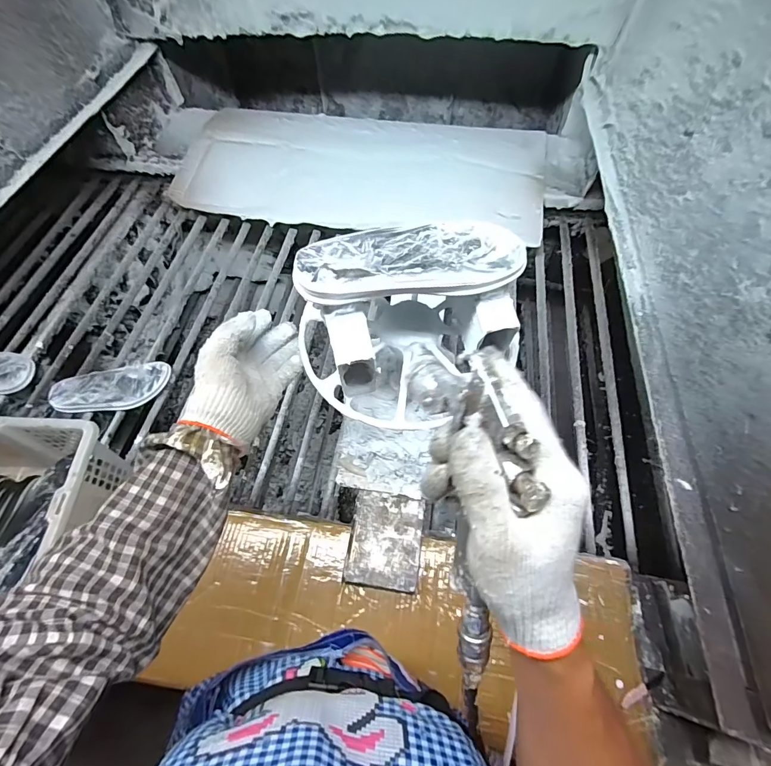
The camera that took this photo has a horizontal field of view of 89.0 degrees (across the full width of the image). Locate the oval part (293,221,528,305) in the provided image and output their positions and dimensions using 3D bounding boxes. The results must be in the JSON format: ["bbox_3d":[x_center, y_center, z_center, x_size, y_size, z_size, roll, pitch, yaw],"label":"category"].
[{"bbox_3d":[0.024,-0.134,0.404,0.225,0.034,0.087,-4,61,-1],"label":"oval part"}]

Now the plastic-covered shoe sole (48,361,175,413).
[{"bbox_3d":[-0.562,0.012,0.802,0.230,0.019,0.091,-6,70,-4],"label":"plastic-covered shoe sole"}]

